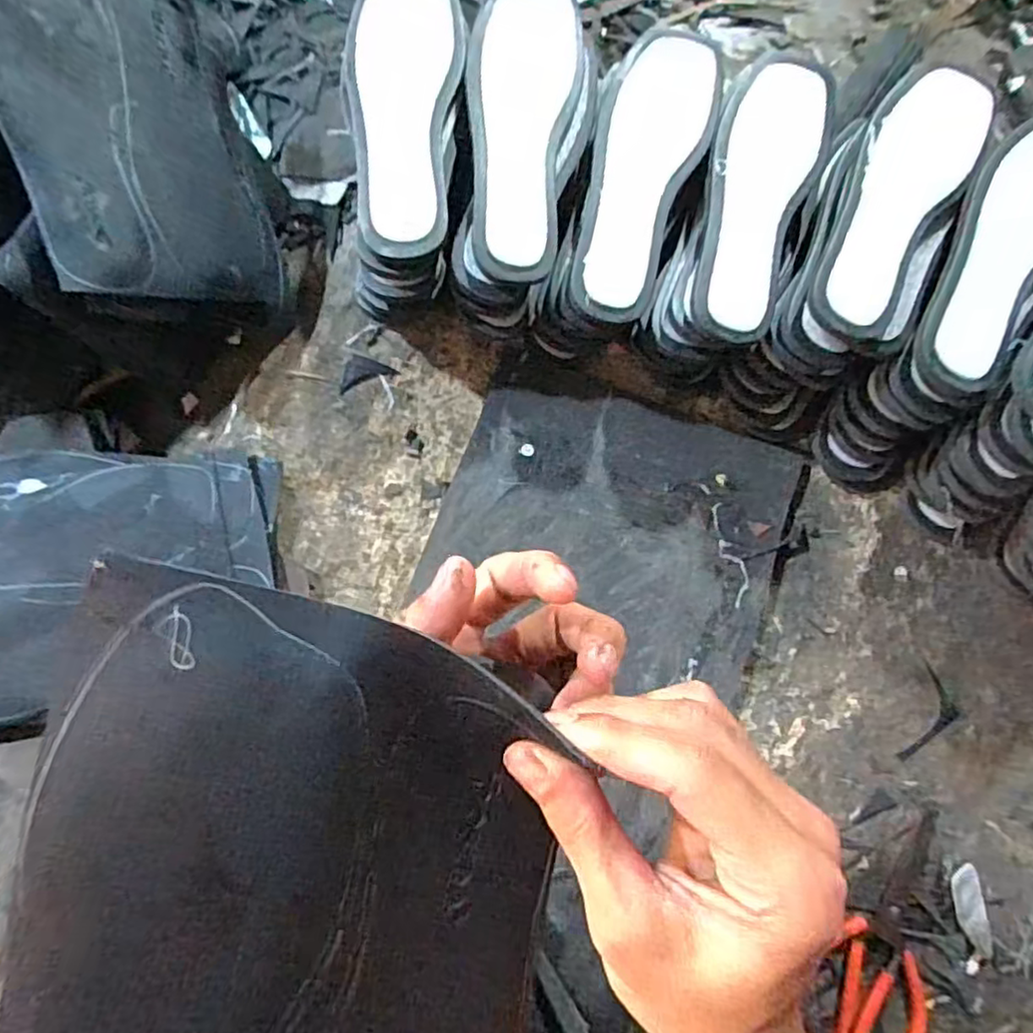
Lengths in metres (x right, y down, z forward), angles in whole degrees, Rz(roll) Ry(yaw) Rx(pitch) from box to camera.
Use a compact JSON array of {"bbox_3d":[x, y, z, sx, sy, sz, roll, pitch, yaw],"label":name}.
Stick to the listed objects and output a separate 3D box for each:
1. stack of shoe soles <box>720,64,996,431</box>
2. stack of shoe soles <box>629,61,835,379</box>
[{"bbox_3d":[0.281,-0.215,0.543,0.102,0.143,0.277,29,94,1],"label":"stack of shoe soles"},{"bbox_3d":[0.181,-0.239,0.563,0.090,0.131,0.253,20,78,-2],"label":"stack of shoe soles"}]

